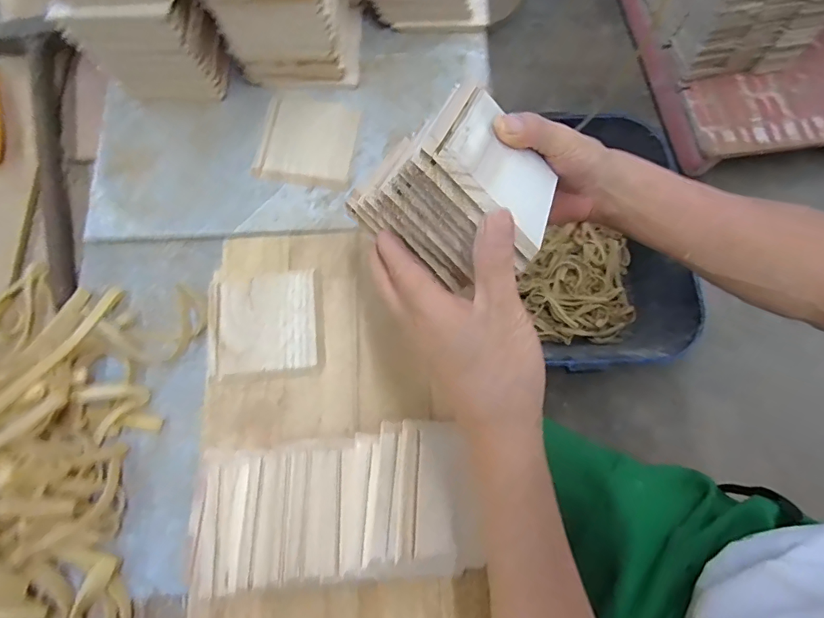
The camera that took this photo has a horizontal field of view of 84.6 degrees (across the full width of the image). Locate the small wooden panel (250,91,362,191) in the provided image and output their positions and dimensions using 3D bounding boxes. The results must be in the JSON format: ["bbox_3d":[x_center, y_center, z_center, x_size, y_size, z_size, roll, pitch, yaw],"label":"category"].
[{"bbox_3d":[-0.101,-0.168,0.447,0.090,0.016,0.093,9,74,2],"label":"small wooden panel"}]

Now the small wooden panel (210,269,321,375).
[{"bbox_3d":[-0.132,0.009,0.401,0.092,0.010,0.090,-4,74,-2],"label":"small wooden panel"}]

